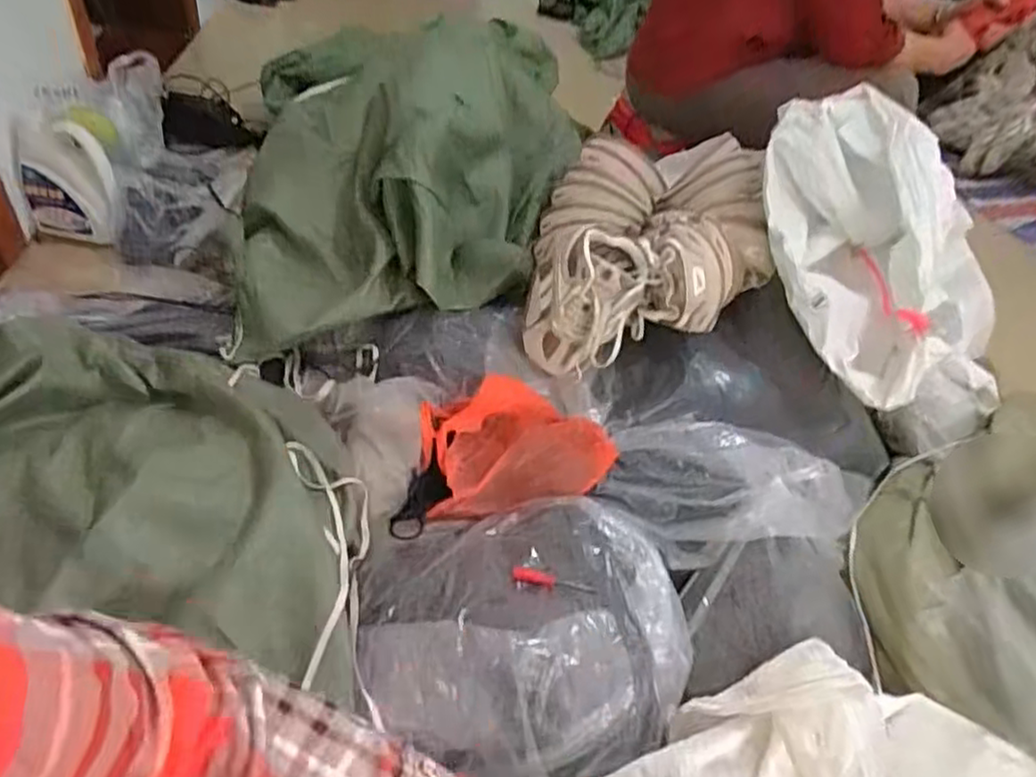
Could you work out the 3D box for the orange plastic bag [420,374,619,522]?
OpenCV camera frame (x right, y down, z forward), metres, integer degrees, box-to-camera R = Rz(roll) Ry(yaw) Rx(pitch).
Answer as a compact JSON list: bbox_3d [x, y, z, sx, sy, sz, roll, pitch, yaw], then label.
[{"bbox_3d":[0.006,0.074,0.939,0.264,0.058,0.194,-3,43,-12],"label":"orange plastic bag"}]

